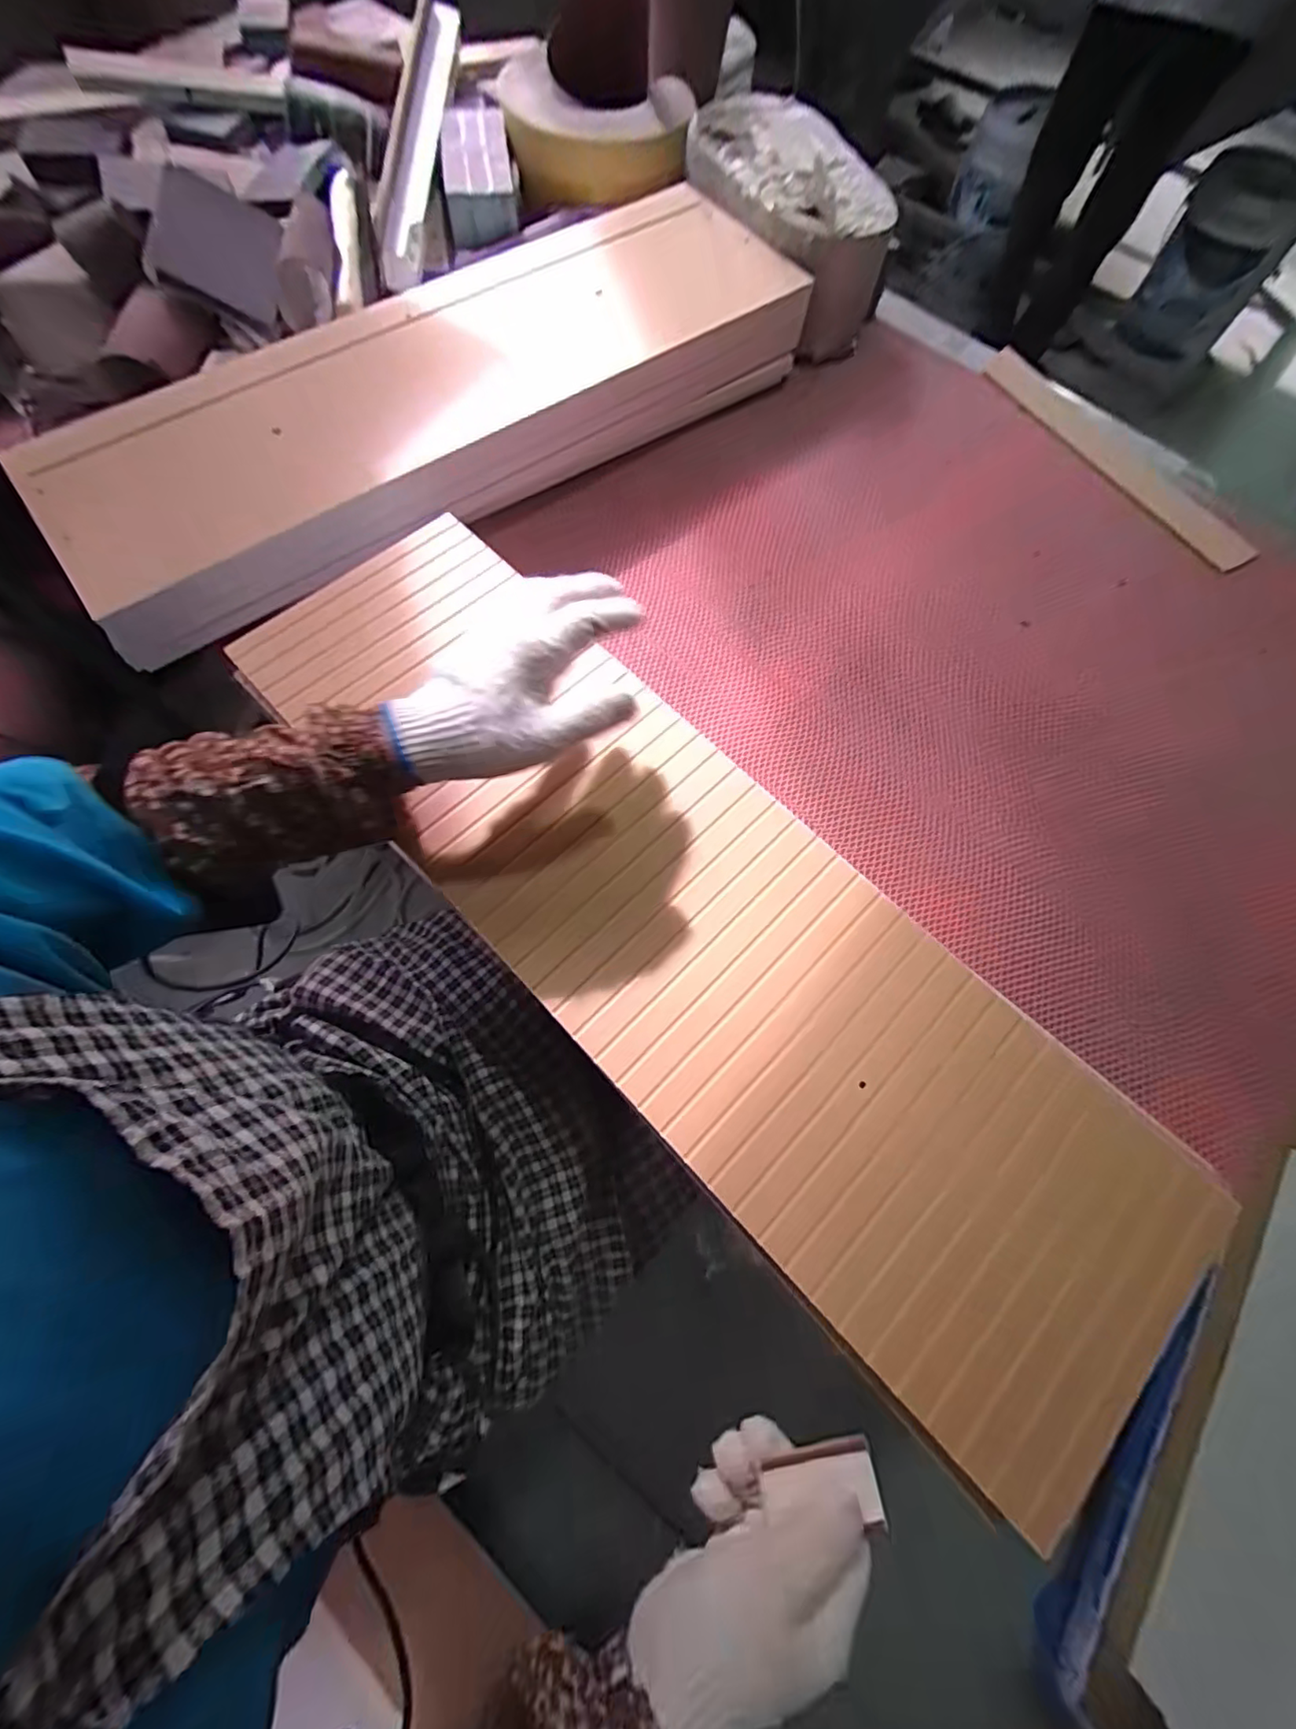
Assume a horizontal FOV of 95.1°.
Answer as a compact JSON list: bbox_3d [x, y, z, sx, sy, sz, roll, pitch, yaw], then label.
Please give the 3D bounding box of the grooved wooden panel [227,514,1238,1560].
[{"bbox_3d":[0.014,0.025,0.409,0.220,0.016,0.734,-43,77,-15],"label":"grooved wooden panel"}]

